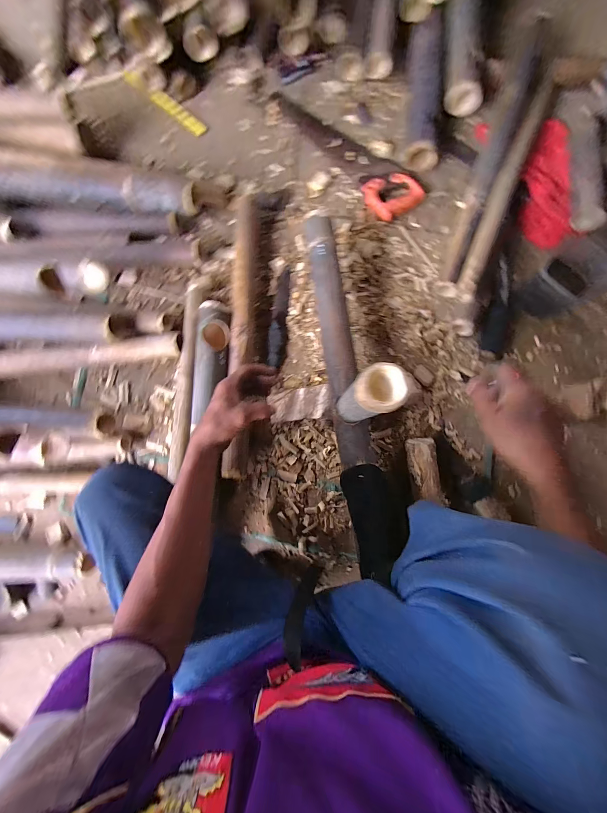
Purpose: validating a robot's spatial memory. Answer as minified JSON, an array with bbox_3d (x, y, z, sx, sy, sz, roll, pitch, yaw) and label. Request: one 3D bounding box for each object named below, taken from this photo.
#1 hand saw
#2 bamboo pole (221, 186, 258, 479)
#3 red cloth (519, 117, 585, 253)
[{"bbox_3d":[0.113,-0.666,0.742,0.128,0.024,0.462,-40,84,-4],"label":"hand saw"},{"bbox_3d":[-0.140,-0.177,0.669,0.055,0.058,0.663,1,83,1],"label":"bamboo pole"},{"bbox_3d":[0.595,-0.547,0.706,0.106,0.039,0.316,0,83,1],"label":"red cloth"}]

